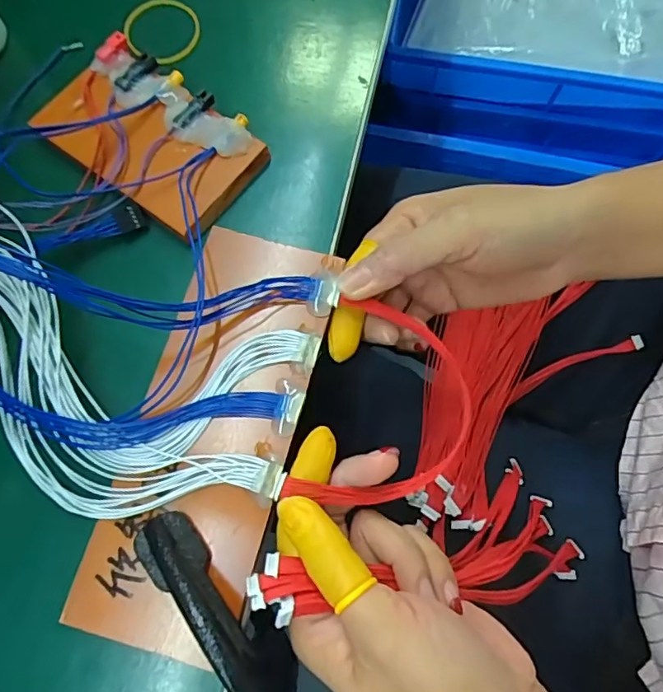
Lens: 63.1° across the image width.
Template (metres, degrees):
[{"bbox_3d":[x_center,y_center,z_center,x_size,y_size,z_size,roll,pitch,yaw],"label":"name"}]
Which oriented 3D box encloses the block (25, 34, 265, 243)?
[{"bbox_3d":[-0.101,-0.118,0.303,0.119,0.020,0.072,38,76,11],"label":"block"}]

